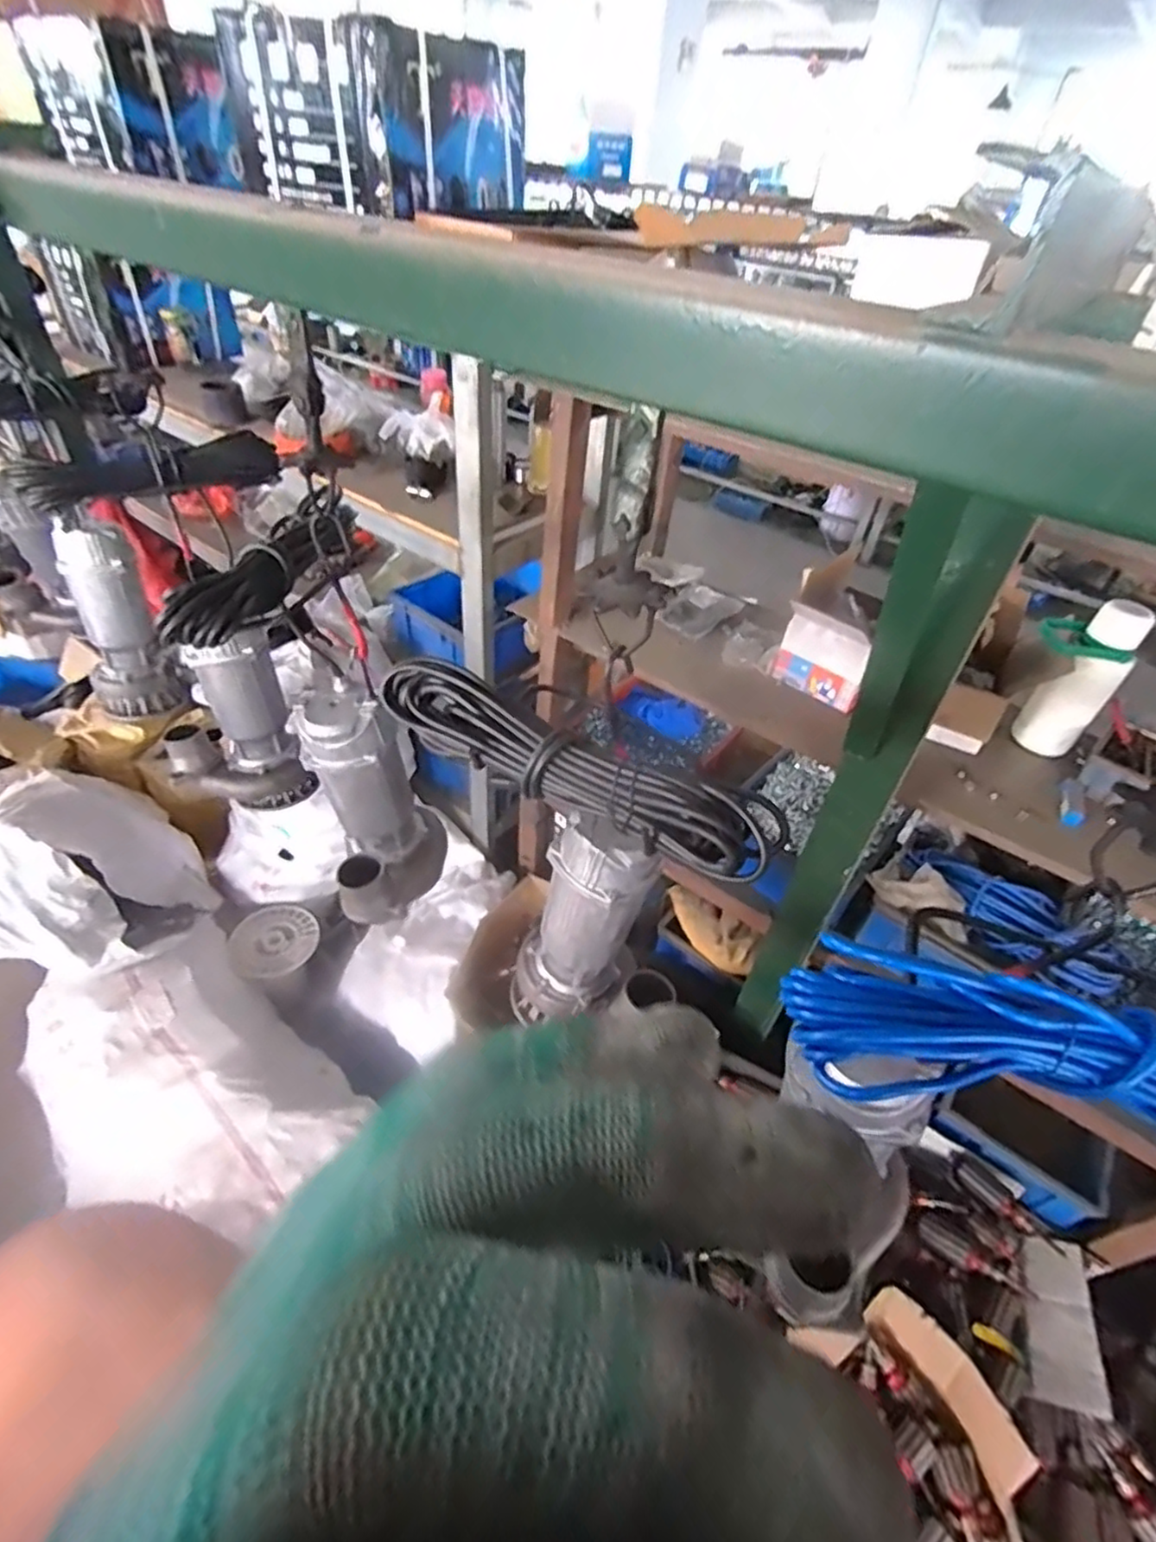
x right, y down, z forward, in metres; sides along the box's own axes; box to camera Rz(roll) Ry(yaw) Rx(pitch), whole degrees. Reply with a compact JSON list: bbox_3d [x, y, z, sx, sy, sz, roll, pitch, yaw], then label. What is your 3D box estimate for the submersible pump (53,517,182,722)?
[{"bbox_3d":[-0.953,-0.297,1.356,0.157,0.383,0.136,-24,51,-29],"label":"submersible pump"}]

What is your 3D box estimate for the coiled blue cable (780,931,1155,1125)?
[{"bbox_3d":[0.306,0.165,0.386,0.351,0.051,0.087,9,43,3],"label":"coiled blue cable"}]

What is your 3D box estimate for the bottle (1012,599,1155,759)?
[{"bbox_3d":[0.787,-0.153,1.061,0.130,0.239,0.097,17,44,11],"label":"bottle"}]

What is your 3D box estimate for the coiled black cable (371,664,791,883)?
[{"bbox_3d":[-0.012,-0.009,0.585,0.391,0.071,0.066,27,46,21],"label":"coiled black cable"}]

